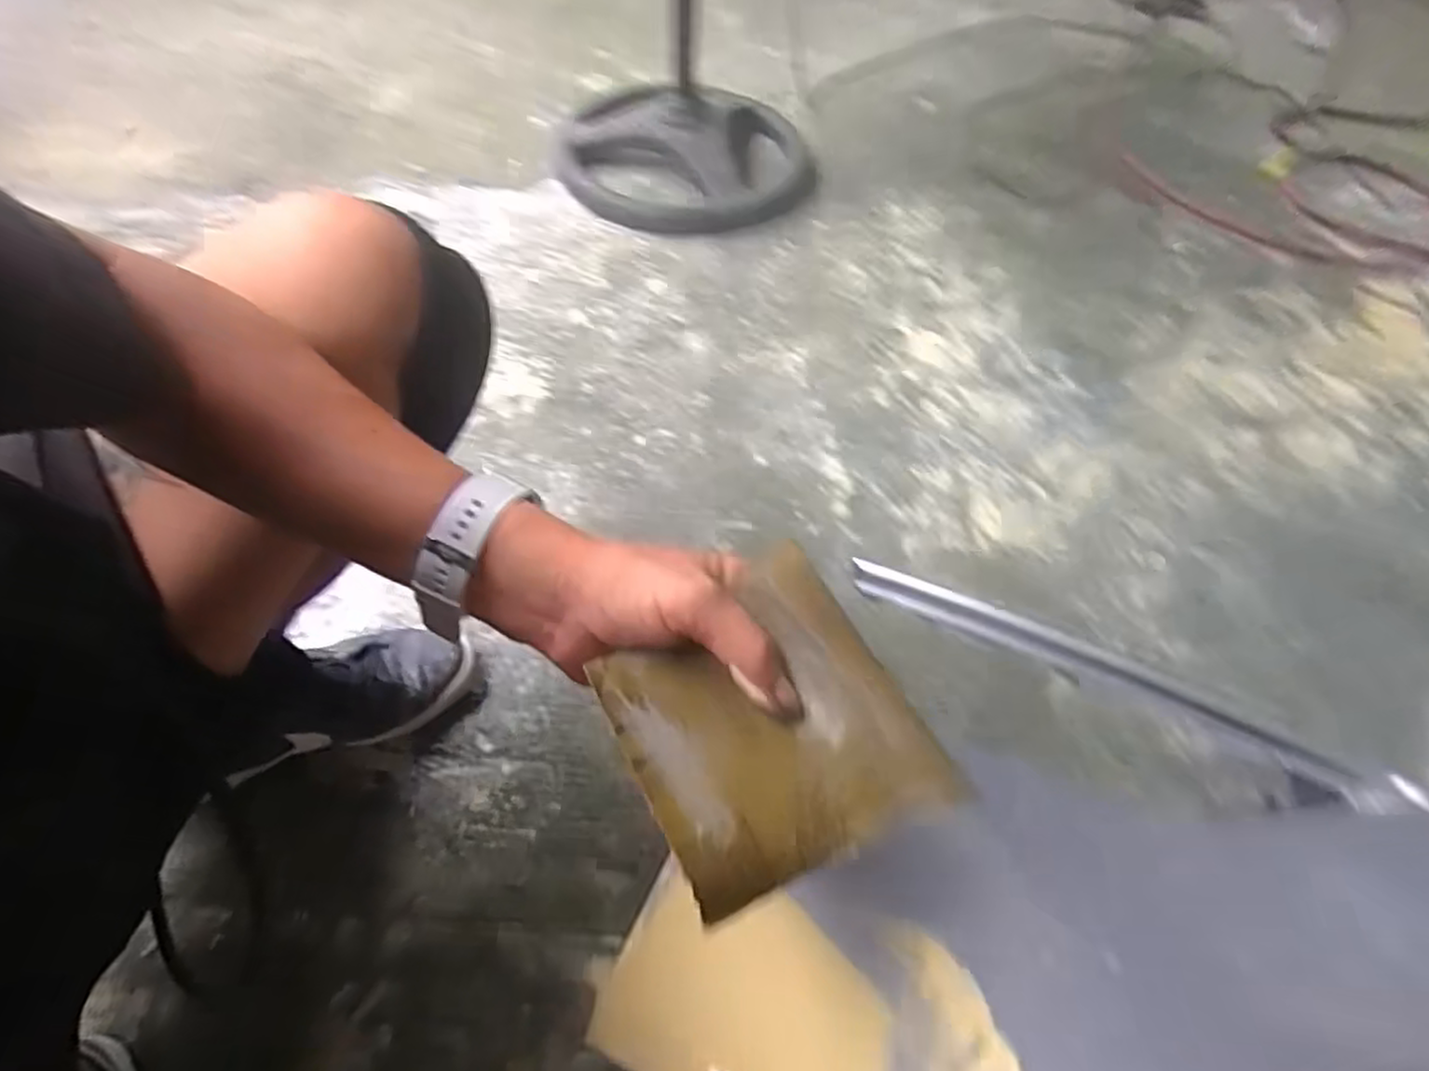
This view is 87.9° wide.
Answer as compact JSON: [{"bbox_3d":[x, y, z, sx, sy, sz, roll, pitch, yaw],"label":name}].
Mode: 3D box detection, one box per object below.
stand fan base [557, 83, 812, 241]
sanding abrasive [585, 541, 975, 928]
[{"bbox_3d":[-0.042,-0.630,1.211,0.418,0.094,0.346,-15,57,-14],"label":"stand fan base"},{"bbox_3d":[0.020,0.077,0.293,0.100,0.068,0.112,-23,59,-19],"label":"sanding abrasive"}]

